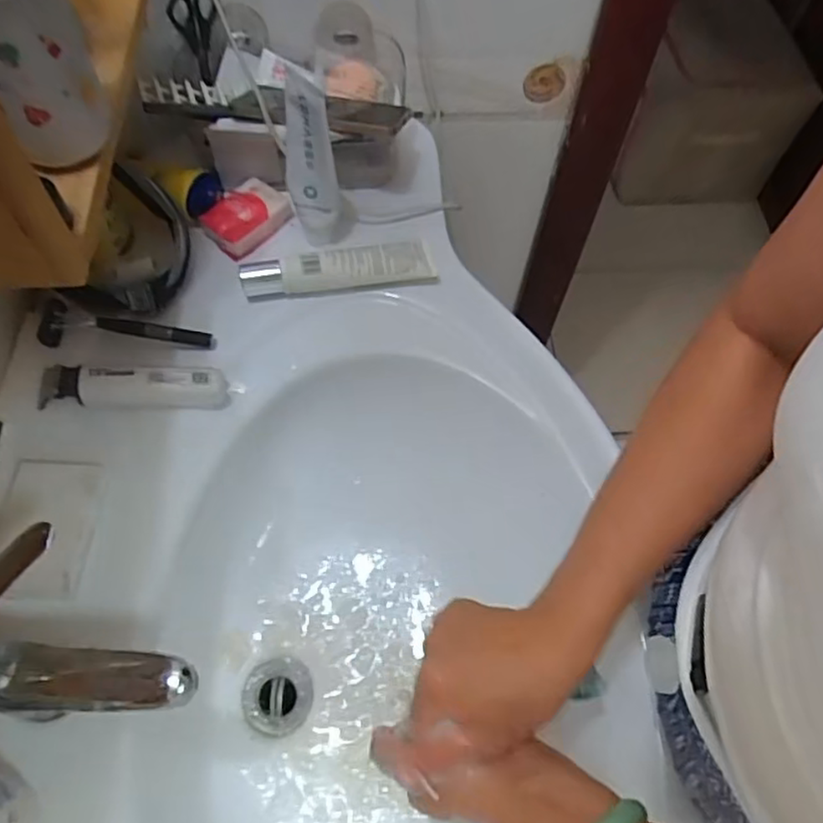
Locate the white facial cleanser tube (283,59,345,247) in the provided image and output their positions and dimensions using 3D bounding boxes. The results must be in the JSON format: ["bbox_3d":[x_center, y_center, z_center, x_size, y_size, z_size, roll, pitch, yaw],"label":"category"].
[{"bbox_3d":[-0.090,-0.217,0.599,0.043,0.172,0.034,-13,63,-9],"label":"white facial cleanser tube"}]

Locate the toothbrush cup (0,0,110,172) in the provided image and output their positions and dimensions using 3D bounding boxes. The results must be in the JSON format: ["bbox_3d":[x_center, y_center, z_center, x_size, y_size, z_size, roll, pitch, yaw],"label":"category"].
[{"bbox_3d":[-0.238,-0.221,0.413,0.073,0.112,0.074,-27,66,-16],"label":"toothbrush cup"}]

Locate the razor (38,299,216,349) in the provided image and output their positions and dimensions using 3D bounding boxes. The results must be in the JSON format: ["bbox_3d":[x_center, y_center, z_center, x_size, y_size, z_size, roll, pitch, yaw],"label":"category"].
[{"bbox_3d":[-0.247,-0.070,0.588,0.141,0.016,0.034,5,62,-17],"label":"razor"}]

